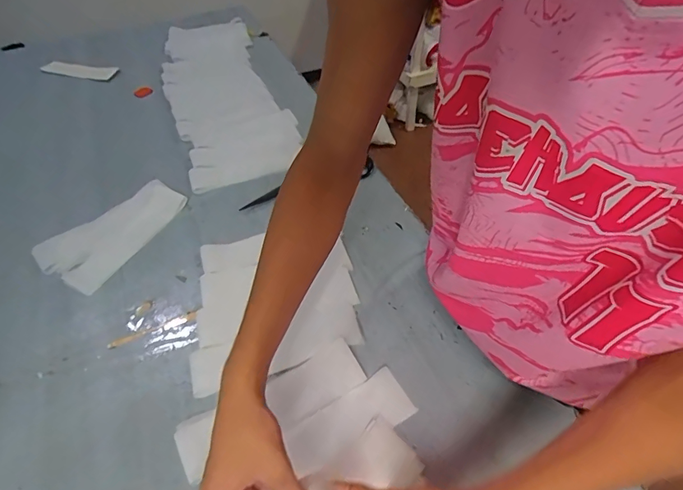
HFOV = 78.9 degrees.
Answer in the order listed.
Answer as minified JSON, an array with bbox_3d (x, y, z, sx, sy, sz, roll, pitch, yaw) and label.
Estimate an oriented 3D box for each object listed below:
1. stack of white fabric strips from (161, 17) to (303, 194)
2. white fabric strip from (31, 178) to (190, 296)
[{"bbox_3d":[-0.330,-0.438,1.112,0.262,0.023,0.826,-17,47,-10],"label":"stack of white fabric strips"},{"bbox_3d":[-0.415,-0.036,0.757,0.156,0.014,0.247,23,54,22],"label":"white fabric strip"}]

